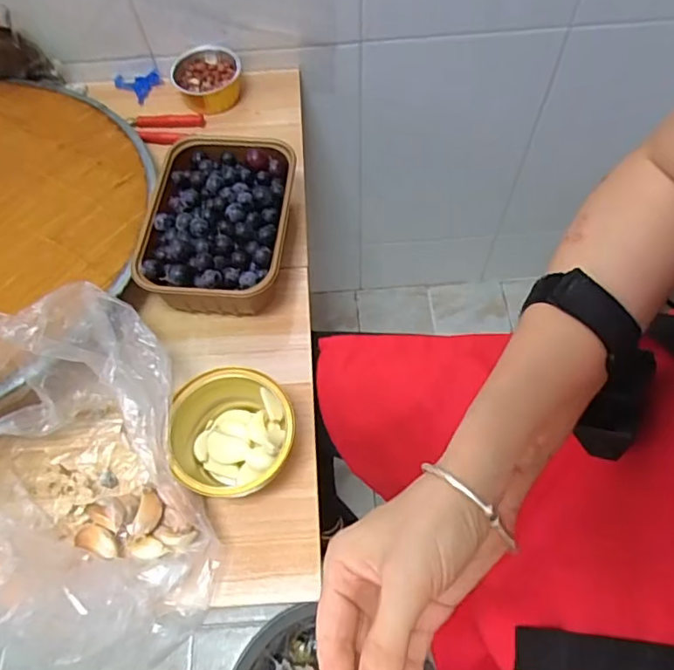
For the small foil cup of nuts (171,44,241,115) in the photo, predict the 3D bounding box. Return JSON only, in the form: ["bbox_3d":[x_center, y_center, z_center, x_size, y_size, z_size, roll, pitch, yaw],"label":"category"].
[{"bbox_3d":[-0.146,-0.288,0.631,0.074,0.037,0.070,-5,62,0],"label":"small foil cup of nuts"}]

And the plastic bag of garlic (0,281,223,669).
[{"bbox_3d":[-0.175,0.100,0.387,0.168,0.133,0.233,-33,66,-14],"label":"plastic bag of garlic"}]

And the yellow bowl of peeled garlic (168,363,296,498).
[{"bbox_3d":[-0.082,0.077,0.439,0.095,0.056,0.090,-1,62,2],"label":"yellow bowl of peeled garlic"}]

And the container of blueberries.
[{"bbox_3d":[-0.113,-0.106,0.523,0.132,0.063,0.176,1,62,3],"label":"container of blueberries"}]

